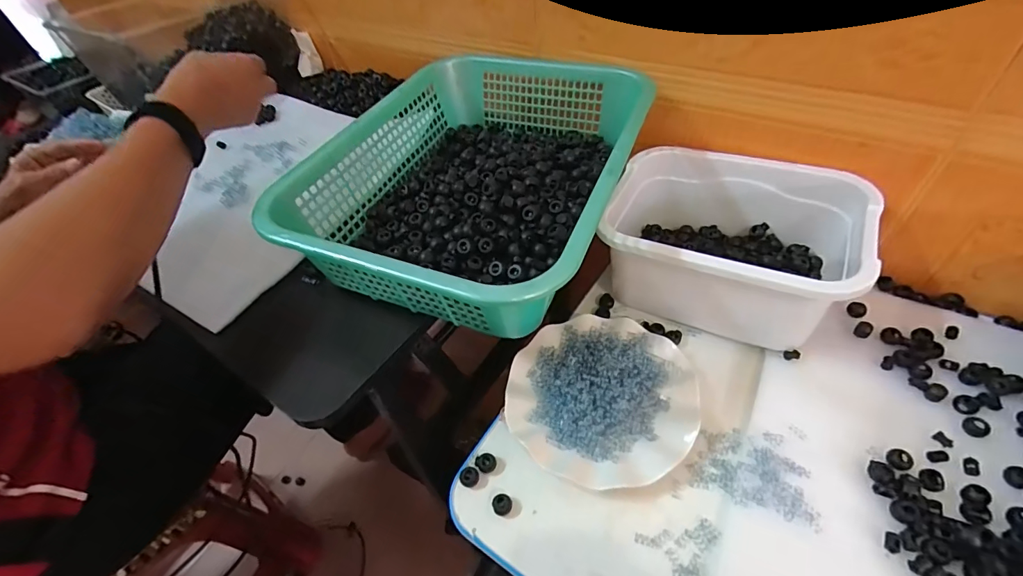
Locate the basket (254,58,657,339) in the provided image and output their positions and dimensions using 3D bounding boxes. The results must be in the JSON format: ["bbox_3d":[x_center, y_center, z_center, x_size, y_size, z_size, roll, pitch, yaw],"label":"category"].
[{"bbox_3d":[-0.031,-0.127,0.479,0.292,0.085,0.374,16,52,19],"label":"basket"}]

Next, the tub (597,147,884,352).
[{"bbox_3d":[0.235,-0.052,0.499,0.238,0.117,0.192,17,52,20],"label":"tub"}]

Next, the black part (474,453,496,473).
[{"bbox_3d":[-0.024,0.165,0.419,0.017,0.008,0.018,-3,48,3],"label":"black part"}]

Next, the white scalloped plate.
[{"bbox_3d":[0.089,0.102,0.441,0.177,0.026,0.178,-3,48,3],"label":"white scalloped plate"}]

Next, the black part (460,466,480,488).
[{"bbox_3d":[-0.039,0.175,0.412,0.016,0.010,0.016,11,51,16],"label":"black part"}]

